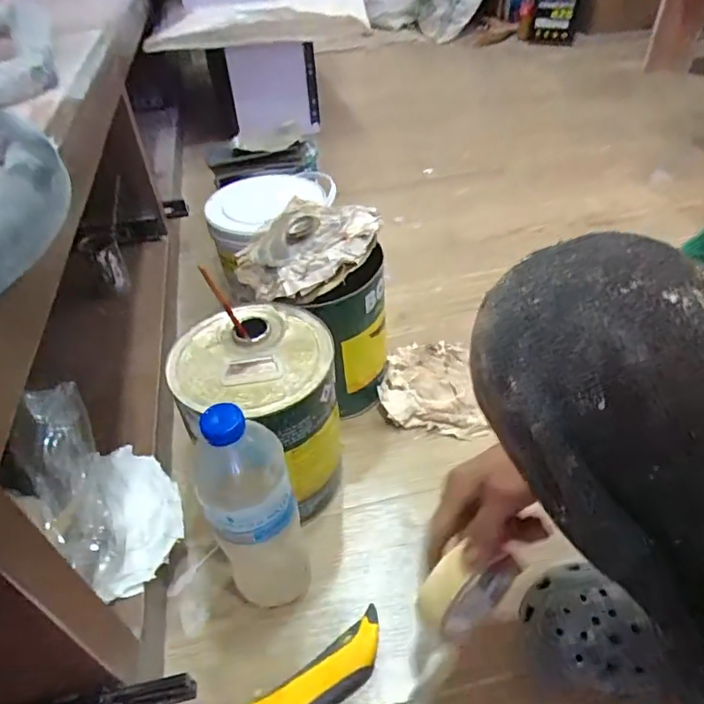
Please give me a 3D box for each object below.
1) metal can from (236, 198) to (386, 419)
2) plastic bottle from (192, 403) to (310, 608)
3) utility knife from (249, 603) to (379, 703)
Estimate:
[{"bbox_3d":[-0.043,-0.056,0.696,0.173,0.263,0.200,-5,44,-2],"label":"metal can"},{"bbox_3d":[-0.086,0.148,0.475,0.074,0.259,0.065,-22,45,-19],"label":"plastic bottle"},{"bbox_3d":[-0.041,0.307,0.471,0.178,0.032,0.049,-27,47,-24],"label":"utility knife"}]

